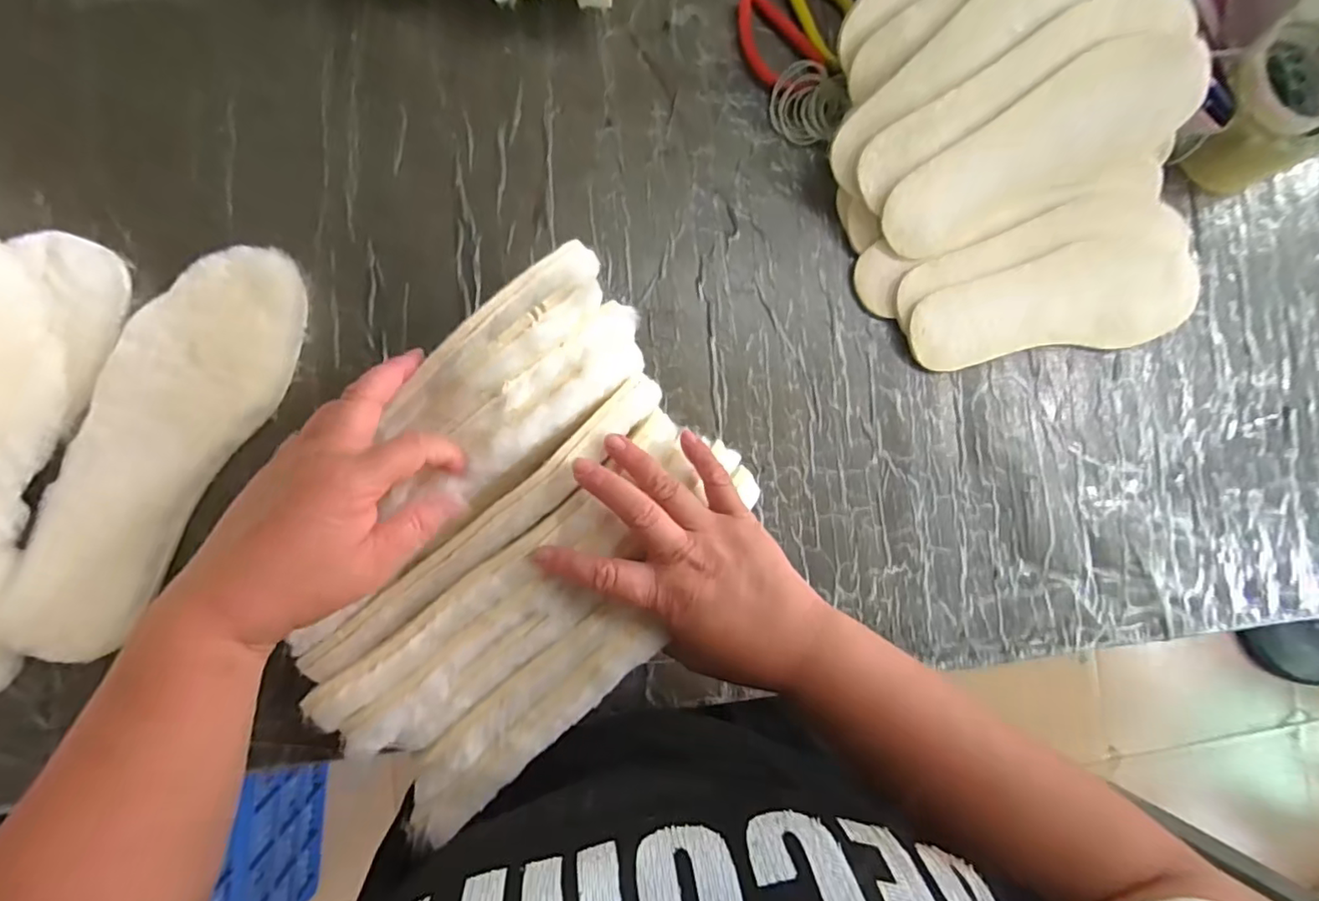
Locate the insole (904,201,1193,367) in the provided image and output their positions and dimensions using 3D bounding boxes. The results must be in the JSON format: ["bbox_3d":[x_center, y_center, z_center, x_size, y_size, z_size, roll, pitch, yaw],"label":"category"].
[{"bbox_3d":[0.330,-0.122,0.494,0.256,0.012,0.096,-16,98,-4],"label":"insole"}]

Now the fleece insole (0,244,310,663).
[{"bbox_3d":[-0.317,-0.005,0.380,0.089,0.017,0.272,22,82,-6],"label":"fleece insole"}]

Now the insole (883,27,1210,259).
[{"bbox_3d":[0.293,-0.235,0.458,0.254,0.007,0.088,-26,117,3],"label":"insole"}]

